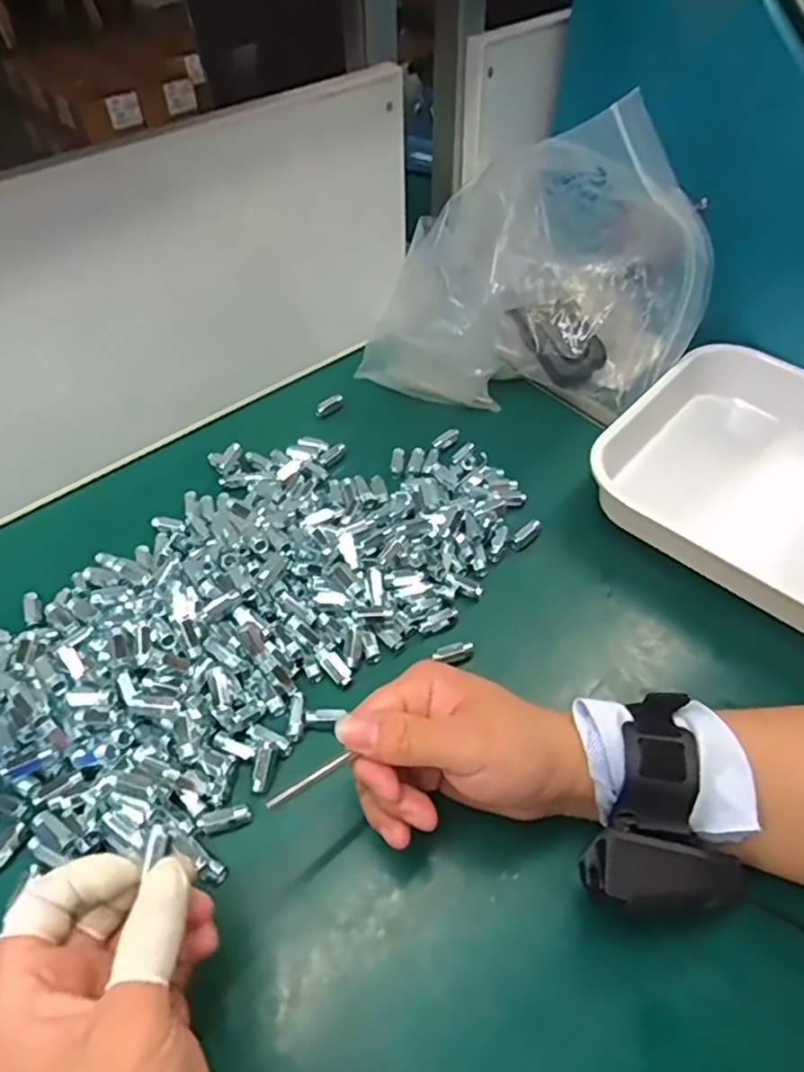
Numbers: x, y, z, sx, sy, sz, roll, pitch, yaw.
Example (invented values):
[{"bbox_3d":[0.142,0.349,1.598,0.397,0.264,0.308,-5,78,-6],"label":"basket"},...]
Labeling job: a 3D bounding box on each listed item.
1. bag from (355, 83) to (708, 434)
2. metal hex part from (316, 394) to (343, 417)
[{"bbox_3d":[0.112,-0.218,0.520,0.240,0.214,0.169,30,57,22],"label":"bag"},{"bbox_3d":[-0.064,-0.117,0.579,0.013,0.011,0.030,37,59,23],"label":"metal hex part"}]

